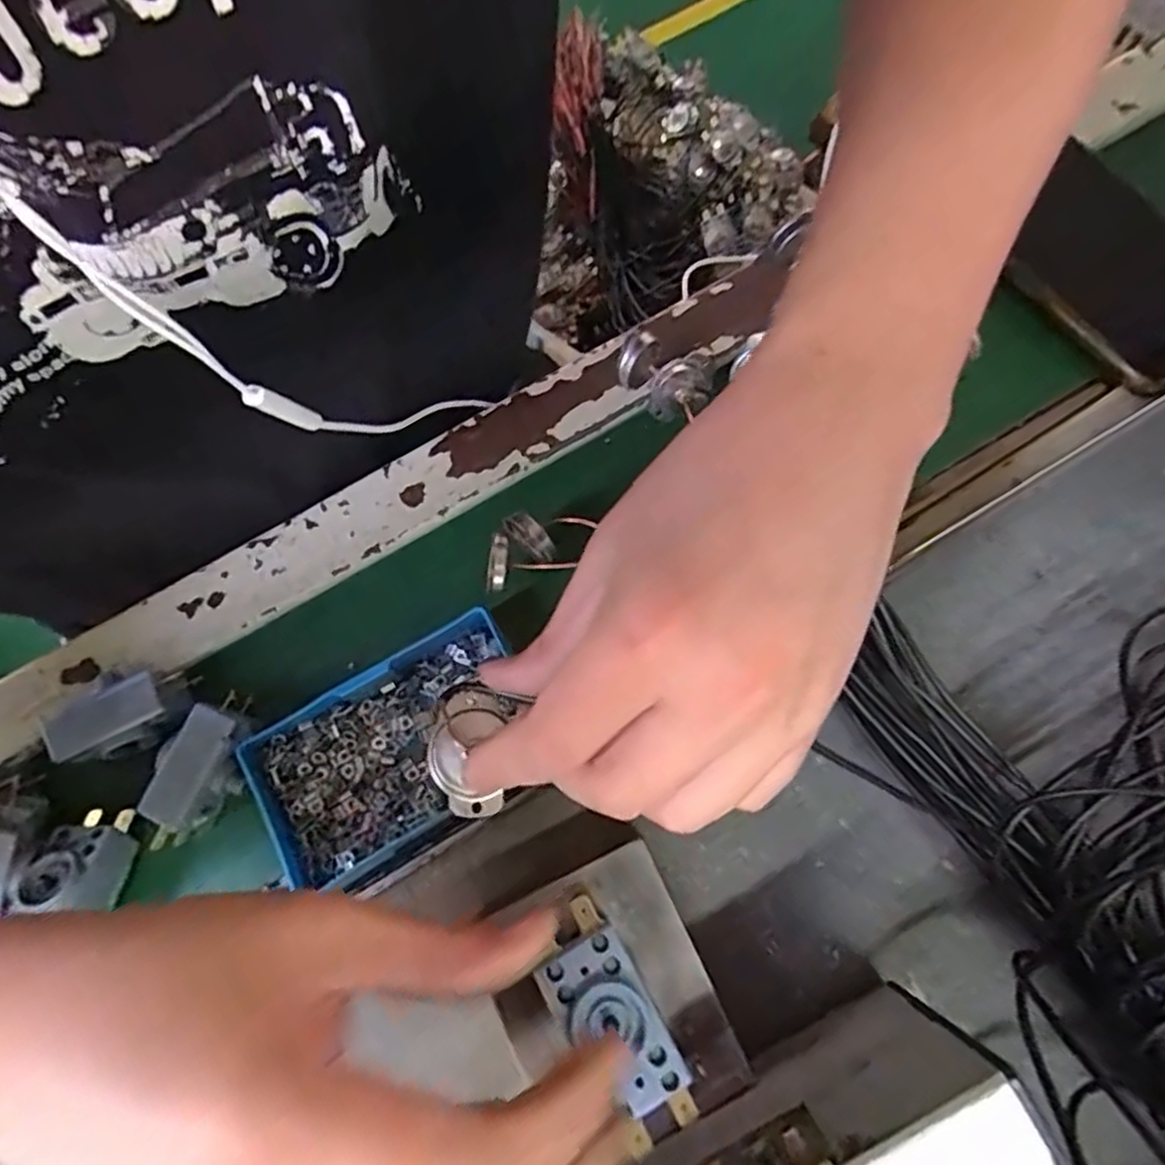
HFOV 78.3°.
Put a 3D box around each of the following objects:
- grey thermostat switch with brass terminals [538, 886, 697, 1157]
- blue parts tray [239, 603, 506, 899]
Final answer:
[{"bbox_3d":[0.009,0.130,0.214,0.027,0.012,0.063,-33,68,-8],"label":"grey thermostat switch with brass terminals"},{"bbox_3d":[-0.076,0.067,0.293,0.114,0.024,0.067,-33,76,-6],"label":"blue parts tray"}]

